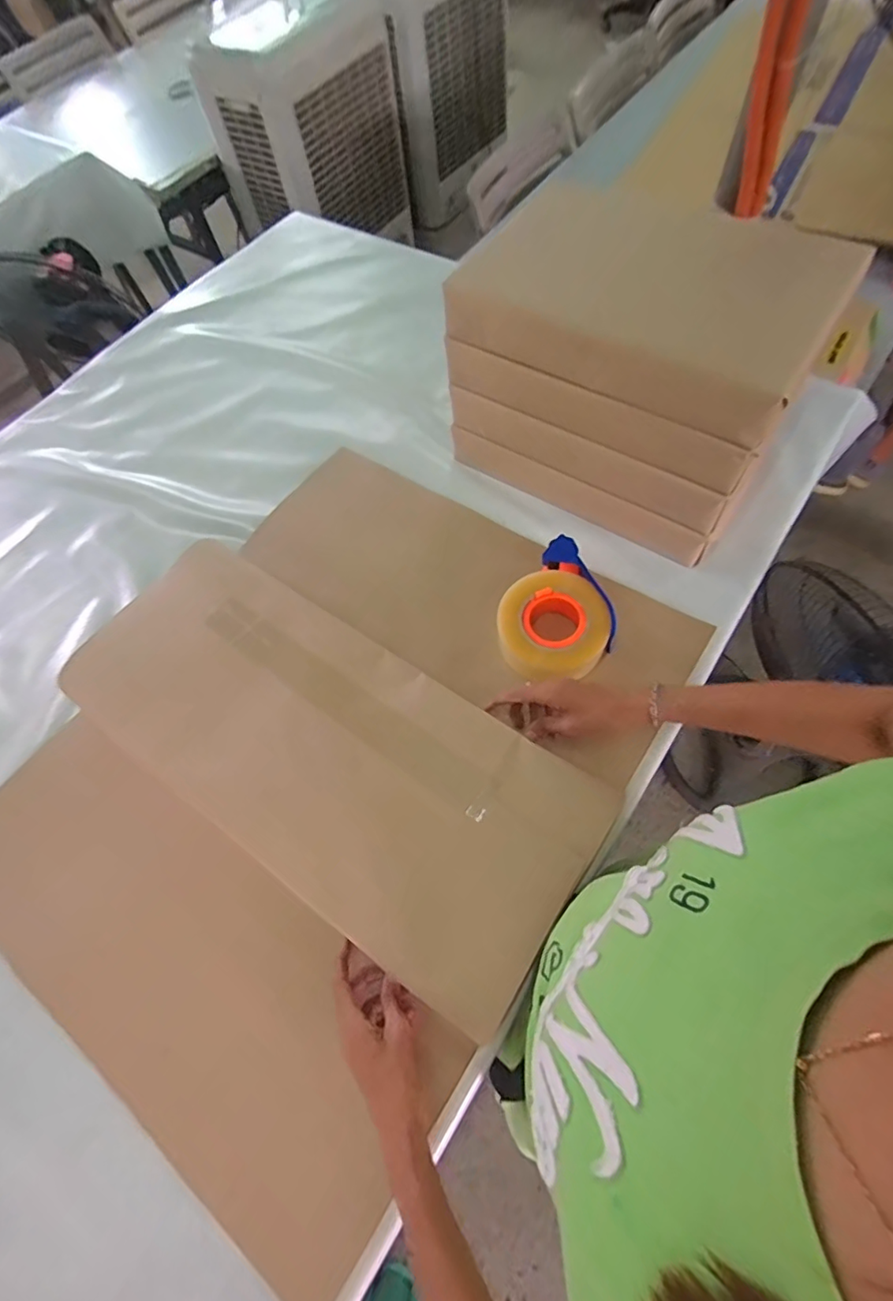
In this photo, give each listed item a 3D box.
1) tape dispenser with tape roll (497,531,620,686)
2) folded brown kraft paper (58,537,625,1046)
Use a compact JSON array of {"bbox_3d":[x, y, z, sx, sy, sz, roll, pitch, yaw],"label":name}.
[{"bbox_3d":[0.142,-0.045,0.653,0.141,0.047,0.168,40,74,21],"label":"tape dispenser with tape roll"},{"bbox_3d":[-0.142,0.092,0.567,0.591,0.030,0.251,31,69,18],"label":"folded brown kraft paper"}]

